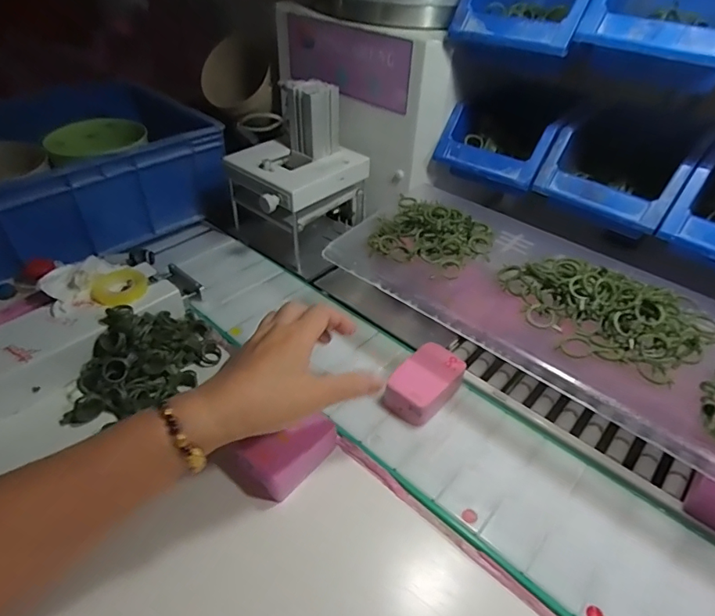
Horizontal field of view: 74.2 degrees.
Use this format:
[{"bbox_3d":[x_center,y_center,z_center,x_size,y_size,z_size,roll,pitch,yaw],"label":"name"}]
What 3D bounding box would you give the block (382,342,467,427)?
[{"bbox_3d":[0.062,0.070,0.432,0.045,0.029,0.076,33,50,29],"label":"block"}]

